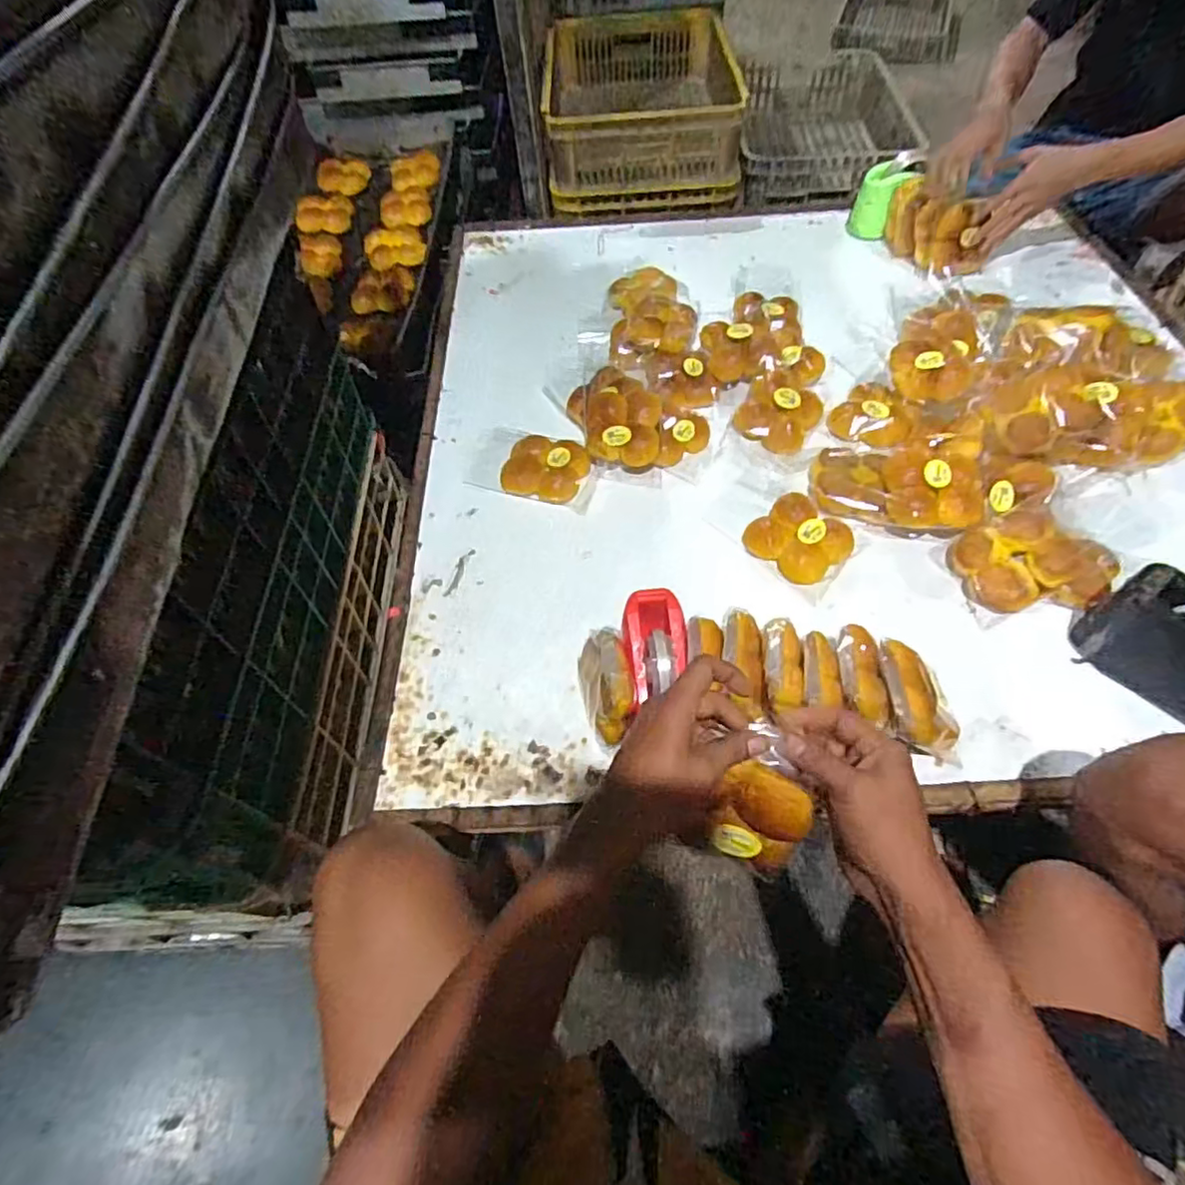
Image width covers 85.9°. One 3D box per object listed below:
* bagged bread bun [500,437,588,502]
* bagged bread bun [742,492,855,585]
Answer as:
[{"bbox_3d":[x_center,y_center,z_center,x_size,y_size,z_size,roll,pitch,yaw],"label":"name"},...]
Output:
[{"bbox_3d":[-0.069,-0.181,0.919,0.122,0.035,0.099,13,58,12],"label":"bagged bread bun"},{"bbox_3d":[0.265,-0.073,0.818,0.108,0.033,0.117,-2,56,3],"label":"bagged bread bun"}]

